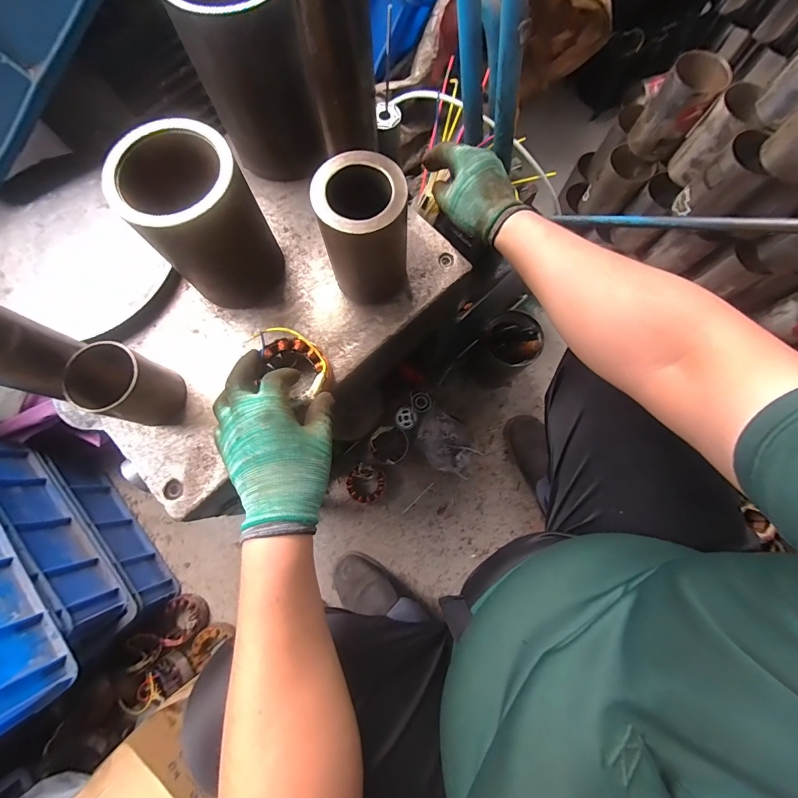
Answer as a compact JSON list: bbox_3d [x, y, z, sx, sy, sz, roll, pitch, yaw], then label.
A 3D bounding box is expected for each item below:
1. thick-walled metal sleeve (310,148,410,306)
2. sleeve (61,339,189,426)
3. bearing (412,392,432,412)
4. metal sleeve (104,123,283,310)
[{"bbox_3d":[-0.035,-0.176,0.403,0.083,0.136,0.084,0,77,0],"label":"thick-walled metal sleeve"},{"bbox_3d":[-0.284,-0.014,0.392,0.068,0.092,0.069,0,77,0],"label":"sleeve"},{"bbox_3d":[0.053,0.007,0.862,0.043,0.006,0.046,0,88,-11],"label":"bearing"},{"bbox_3d":[-0.199,-0.181,0.394,0.107,0.152,0.101,-29,78,-6],"label":"metal sleeve"}]

